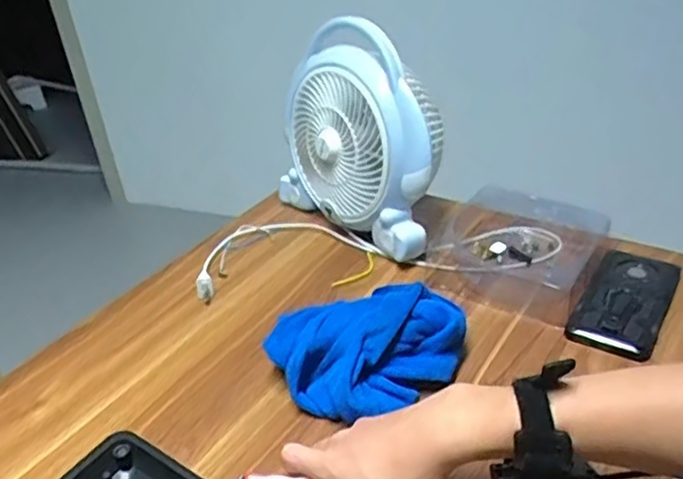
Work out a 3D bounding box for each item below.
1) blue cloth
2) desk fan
[{"bbox_3d":[0.027,0.097,0.607,0.165,0.082,0.126,-24,36,-28],"label":"blue cloth"},{"bbox_3d":[0.032,-0.135,0.816,0.128,0.243,0.257,-28,38,-33],"label":"desk fan"}]

